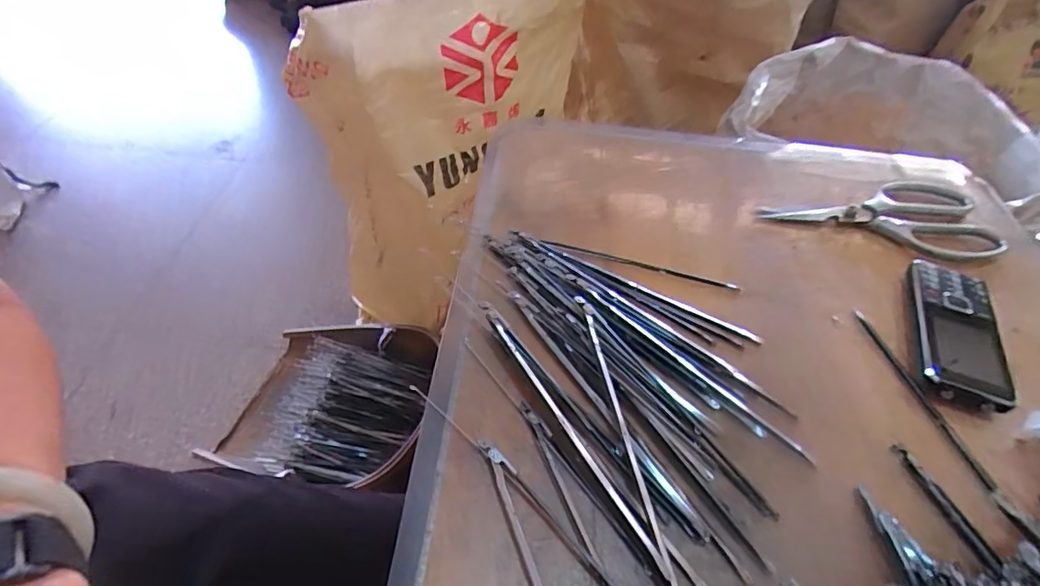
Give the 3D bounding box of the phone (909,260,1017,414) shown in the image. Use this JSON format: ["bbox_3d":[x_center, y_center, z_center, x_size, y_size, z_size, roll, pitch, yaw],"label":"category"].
[{"bbox_3d":[0.303,0.026,0.377,0.053,0.014,0.120,19,49,12],"label":"phone"}]

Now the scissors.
[{"bbox_3d":[0.305,-0.063,0.463,0.197,0.007,0.094,-1,48,-6],"label":"scissors"}]

